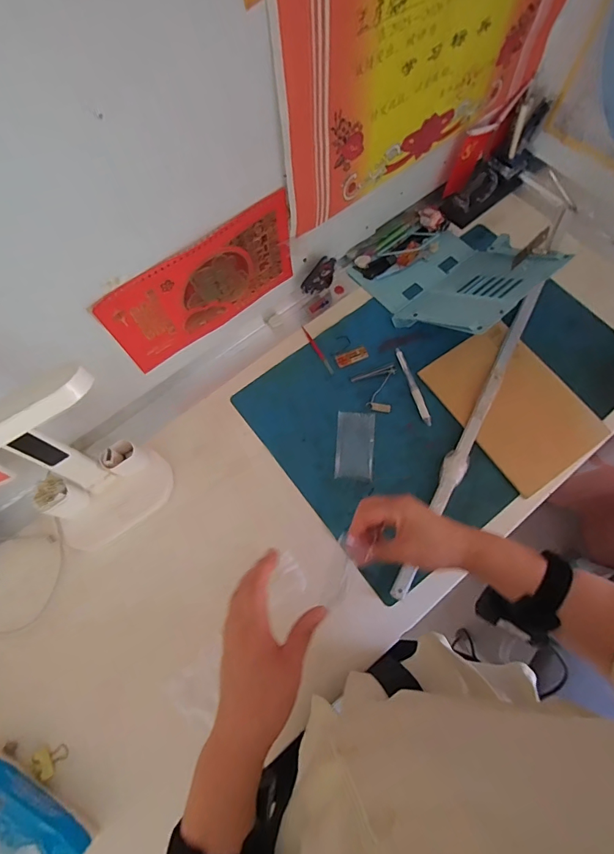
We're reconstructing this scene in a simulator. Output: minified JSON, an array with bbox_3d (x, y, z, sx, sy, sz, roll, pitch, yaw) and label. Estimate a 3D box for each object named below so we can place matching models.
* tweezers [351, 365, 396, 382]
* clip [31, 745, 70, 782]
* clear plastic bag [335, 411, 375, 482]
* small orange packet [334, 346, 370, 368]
[{"bbox_3d":[0.106,-0.086,0.660,0.071,0.005,0.013,-12,71,-2],"label":"tweezers"},{"bbox_3d":[-0.309,0.402,0.495,0.030,0.016,0.033,-33,72,-10],"label":"clip"},{"bbox_3d":[0.073,0.027,0.622,0.056,0.008,0.104,4,70,3],"label":"clear plastic bag"},{"bbox_3d":[0.074,-0.116,0.676,0.054,0.004,0.023,-23,71,-6],"label":"small orange packet"}]

